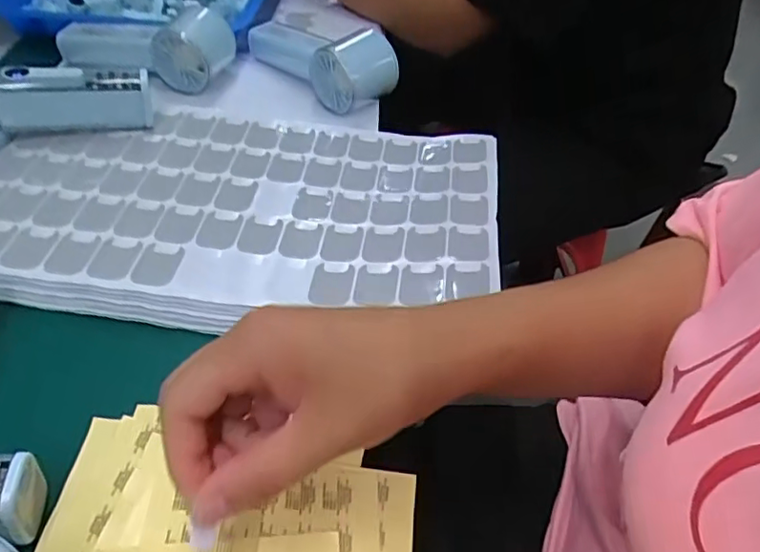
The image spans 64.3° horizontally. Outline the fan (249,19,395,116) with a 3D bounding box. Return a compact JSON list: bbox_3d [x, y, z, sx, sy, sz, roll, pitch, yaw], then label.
[{"bbox_3d":[-0.057,-0.202,0.559,0.054,0.065,0.179,-31,43,-30],"label":"fan"}]

